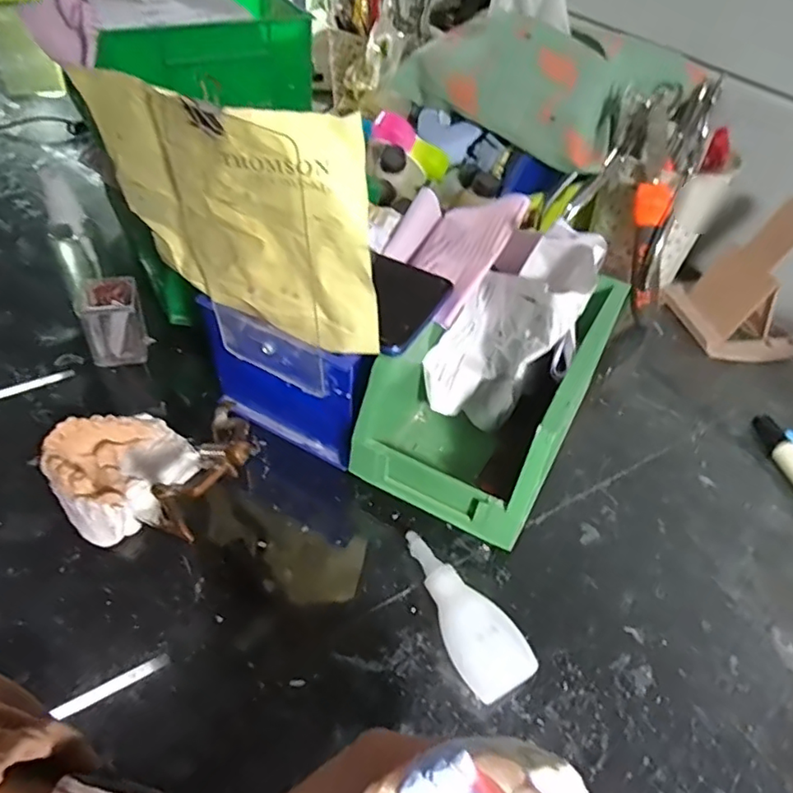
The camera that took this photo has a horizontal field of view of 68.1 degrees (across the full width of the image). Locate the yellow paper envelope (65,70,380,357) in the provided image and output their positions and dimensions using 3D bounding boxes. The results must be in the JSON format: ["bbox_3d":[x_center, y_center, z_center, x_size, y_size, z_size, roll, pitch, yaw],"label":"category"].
[{"bbox_3d":[-0.077,-0.079,0.270,0.144,0.113,0.027,22,48,15],"label":"yellow paper envelope"}]

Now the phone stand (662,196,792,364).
[{"bbox_3d":[0.276,-0.093,0.453,0.081,0.099,0.091,-5,47,-10],"label":"phone stand"}]

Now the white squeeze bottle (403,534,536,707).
[{"bbox_3d":[0.030,0.106,0.293,0.033,0.023,0.086,-24,53,-26],"label":"white squeeze bottle"}]

